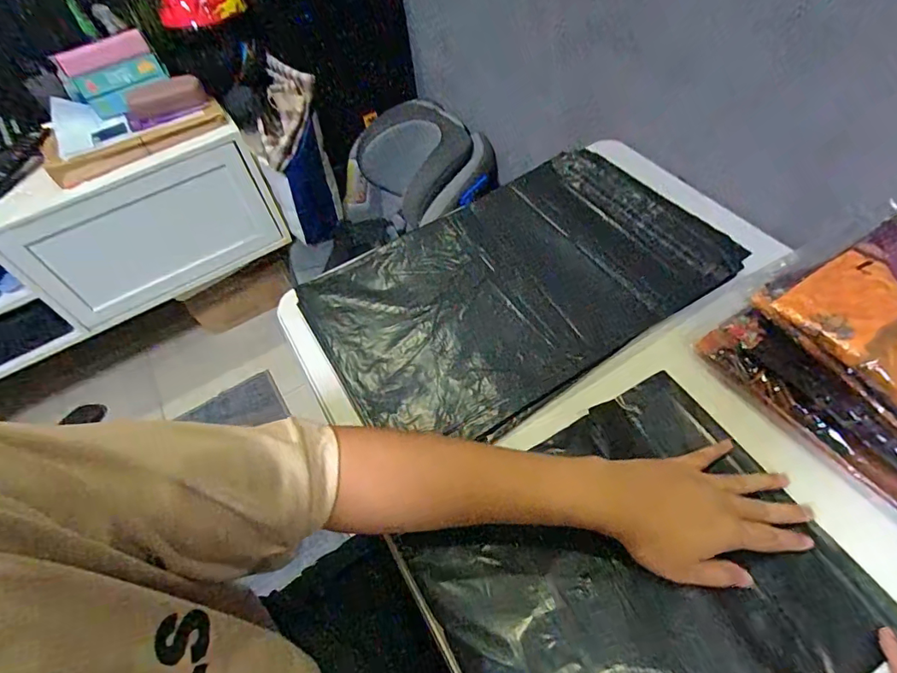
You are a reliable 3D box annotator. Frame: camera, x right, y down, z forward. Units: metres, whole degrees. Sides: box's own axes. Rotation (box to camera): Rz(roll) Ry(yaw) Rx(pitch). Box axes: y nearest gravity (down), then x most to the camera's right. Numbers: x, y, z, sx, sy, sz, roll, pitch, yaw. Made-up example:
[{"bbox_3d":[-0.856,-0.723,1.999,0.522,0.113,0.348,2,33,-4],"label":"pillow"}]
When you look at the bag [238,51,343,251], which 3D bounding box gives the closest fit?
[{"bbox_3d":[-0.395,-0.460,1.284,0.180,0.411,0.214,-13,53,-2],"label":"bag"}]

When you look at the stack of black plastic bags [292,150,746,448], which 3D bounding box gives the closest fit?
[{"bbox_3d":[0.085,-0.074,0.604,0.485,0.024,0.299,-30,57,-15],"label":"stack of black plastic bags"}]

